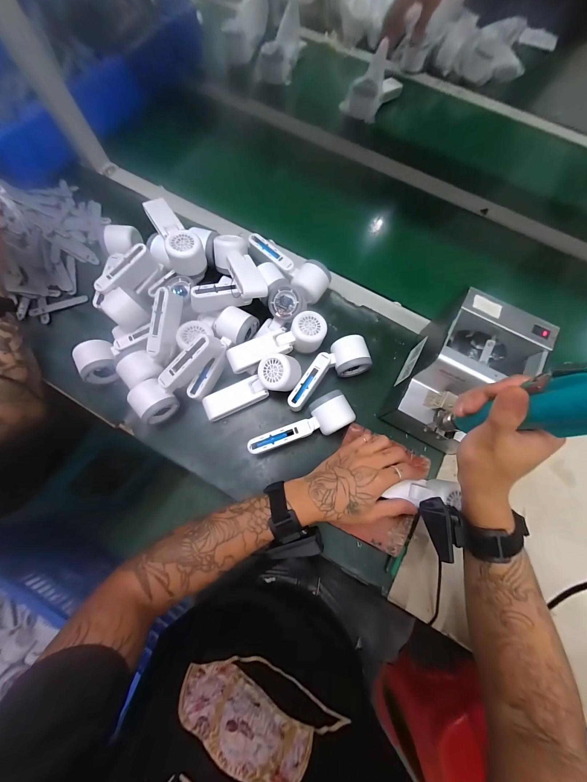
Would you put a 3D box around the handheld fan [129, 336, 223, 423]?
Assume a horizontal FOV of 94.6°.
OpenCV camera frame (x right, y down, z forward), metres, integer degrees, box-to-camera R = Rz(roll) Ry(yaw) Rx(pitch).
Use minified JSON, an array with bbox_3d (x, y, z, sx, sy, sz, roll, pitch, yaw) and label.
[{"bbox_3d":[-0.176,-0.022,0.409,0.162,0.055,0.054,-45,79,3],"label":"handheld fan"}]

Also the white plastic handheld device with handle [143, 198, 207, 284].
[{"bbox_3d":[-0.201,-0.265,0.463,0.058,0.055,0.157,-28,76,-10],"label":"white plastic handheld device with handle"}]

